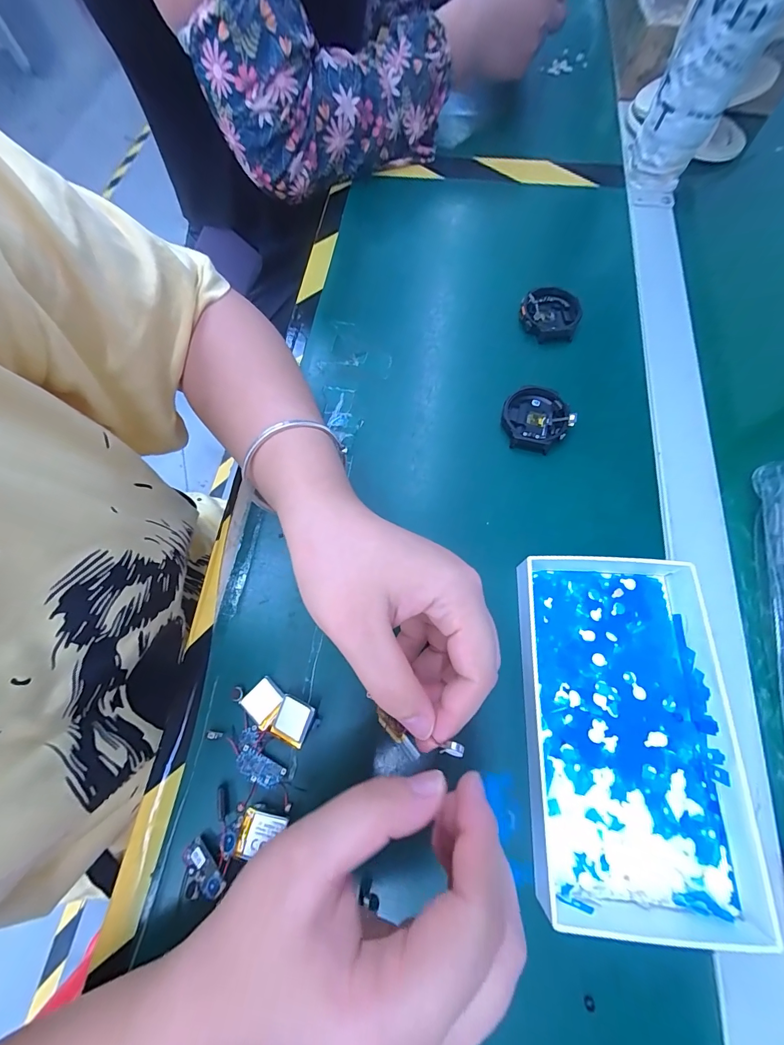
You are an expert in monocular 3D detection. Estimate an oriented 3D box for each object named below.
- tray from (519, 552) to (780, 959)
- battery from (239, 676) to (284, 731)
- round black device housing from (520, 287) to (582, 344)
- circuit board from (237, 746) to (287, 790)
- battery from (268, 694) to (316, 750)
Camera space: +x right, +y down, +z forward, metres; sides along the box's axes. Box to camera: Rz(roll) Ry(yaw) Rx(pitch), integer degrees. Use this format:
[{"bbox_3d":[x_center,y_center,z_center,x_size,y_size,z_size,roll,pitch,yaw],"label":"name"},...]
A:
[{"bbox_3d":[0.129,0.111,0.210,0.101,0.021,0.184,2,70,3],"label":"tray"},{"bbox_3d":[-0.076,0.108,0.227,0.022,0.006,0.021,40,76,15],"label":"battery"},{"bbox_3d":[0.133,-0.176,0.321,0.047,0.014,0.047,0,70,1],"label":"round black device housing"},{"bbox_3d":[-0.075,0.139,0.213,0.028,0.004,0.013,23,53,10],"label":"circuit board"},{"bbox_3d":[-0.057,0.114,0.217,0.022,0.004,0.024,15,76,21],"label":"battery"}]

